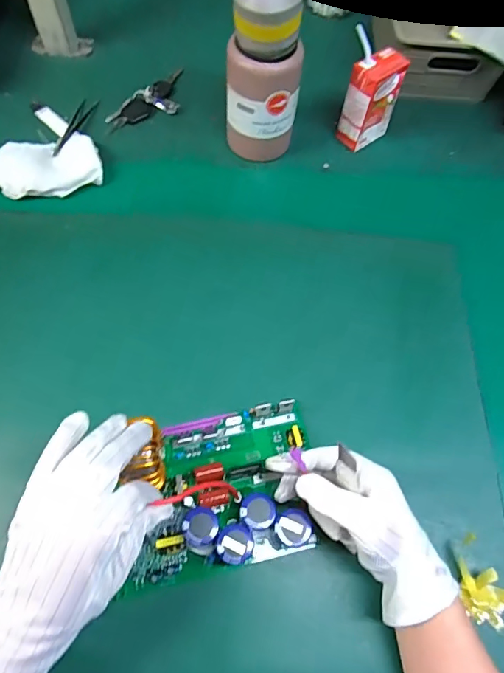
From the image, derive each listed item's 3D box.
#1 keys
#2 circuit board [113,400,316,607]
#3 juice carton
[{"bbox_3d":[-0.138,-0.336,0.650,0.060,0.017,0.150,38,68,14],"label":"keys"},{"bbox_3d":[-0.029,0.131,0.401,0.183,0.061,0.134,-11,65,-9],"label":"circuit board"},{"bbox_3d":[0.155,-0.318,0.589,0.071,0.141,0.044,-33,71,-17],"label":"juice carton"}]

